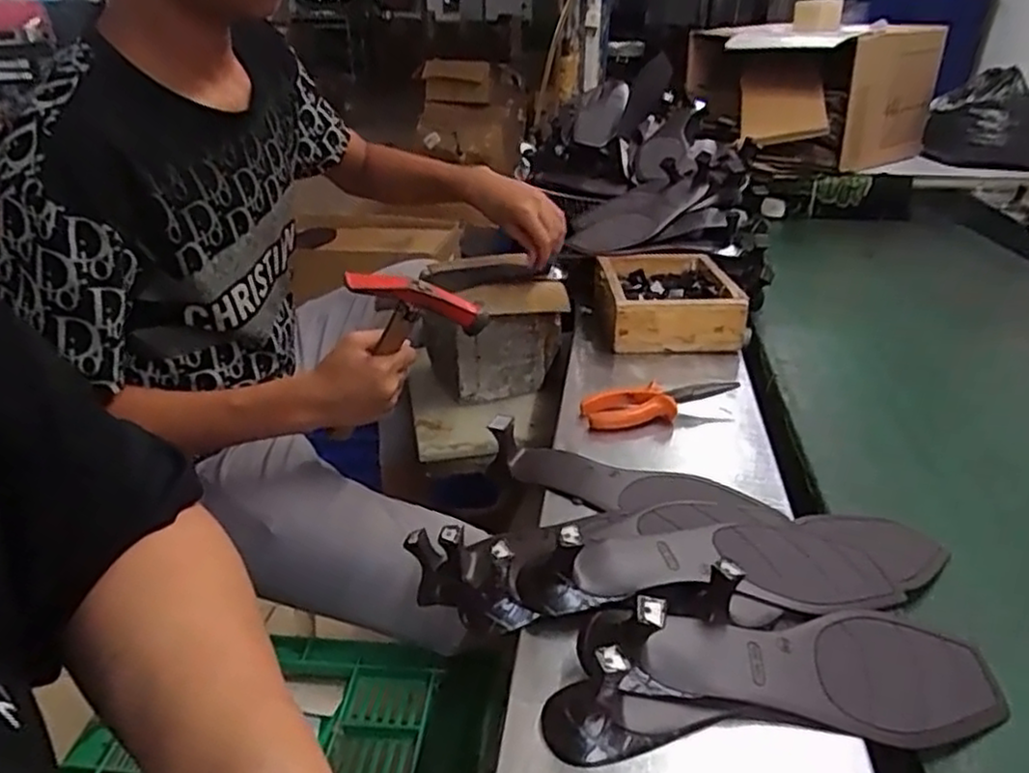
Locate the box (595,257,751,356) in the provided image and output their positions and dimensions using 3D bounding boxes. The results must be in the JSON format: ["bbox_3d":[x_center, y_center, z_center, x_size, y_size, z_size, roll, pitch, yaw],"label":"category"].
[{"bbox_3d":[0.185,-0.102,0.881,0.155,0.074,0.182,1,29,-2],"label":"box"}]

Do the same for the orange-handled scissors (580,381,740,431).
[{"bbox_3d":[0.143,0.020,0.697,0.152,0.033,0.054,-9,26,-9],"label":"orange-handled scissors"}]

